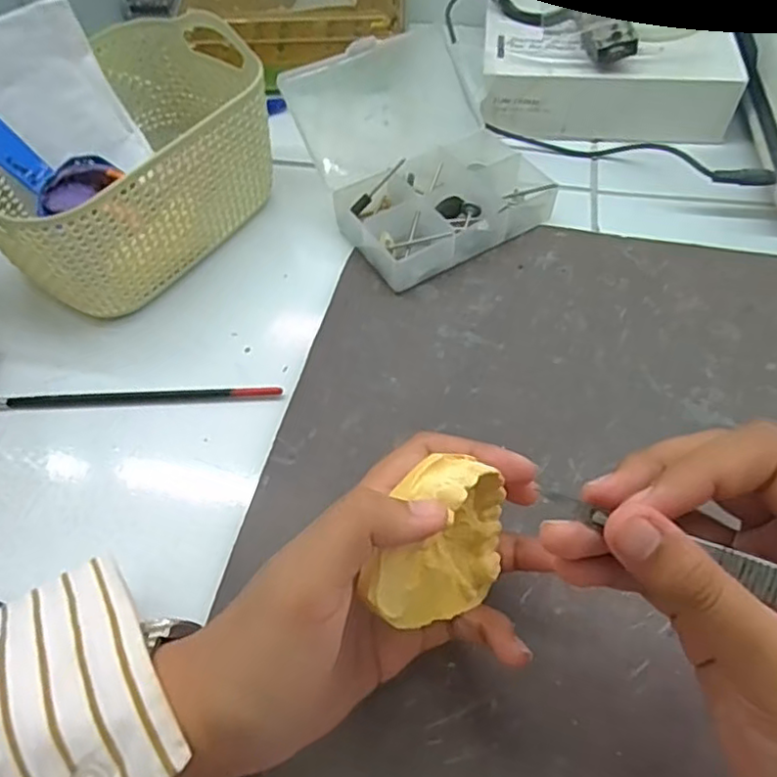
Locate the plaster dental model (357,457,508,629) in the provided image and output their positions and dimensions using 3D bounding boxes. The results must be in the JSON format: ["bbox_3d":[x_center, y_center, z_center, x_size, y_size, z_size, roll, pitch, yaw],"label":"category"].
[{"bbox_3d":[0.020,0.055,0.223,0.025,0.062,0.053,15,75,39],"label":"plaster dental model"}]

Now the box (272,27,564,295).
[{"bbox_3d":[0.018,-0.143,0.381,0.122,0.061,0.139,-27,60,-14],"label":"box"}]

